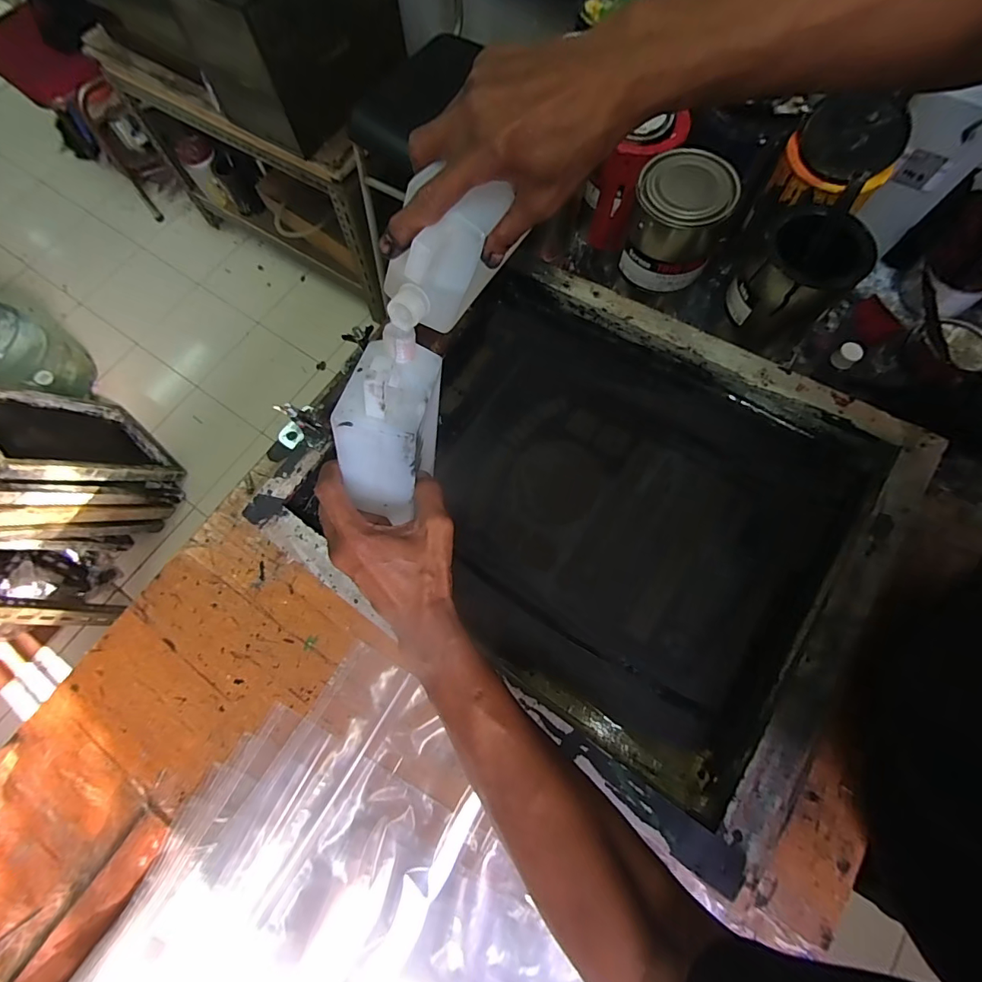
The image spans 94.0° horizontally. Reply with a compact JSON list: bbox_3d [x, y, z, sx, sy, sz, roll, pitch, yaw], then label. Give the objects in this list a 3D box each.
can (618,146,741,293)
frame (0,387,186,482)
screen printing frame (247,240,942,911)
[{"bbox_3d":[0.215,-0.315,0.542,0.100,0.107,0.096,21,74,7],"label":"can"},{"bbox_3d":[-1.140,-0.156,1.225,0.375,0.471,0.047,39,98,11],"label":"frame"},{"bbox_3d":[0.098,-0.006,0.510,0.557,0.067,0.451,32,78,15],"label":"screen printing frame"}]

